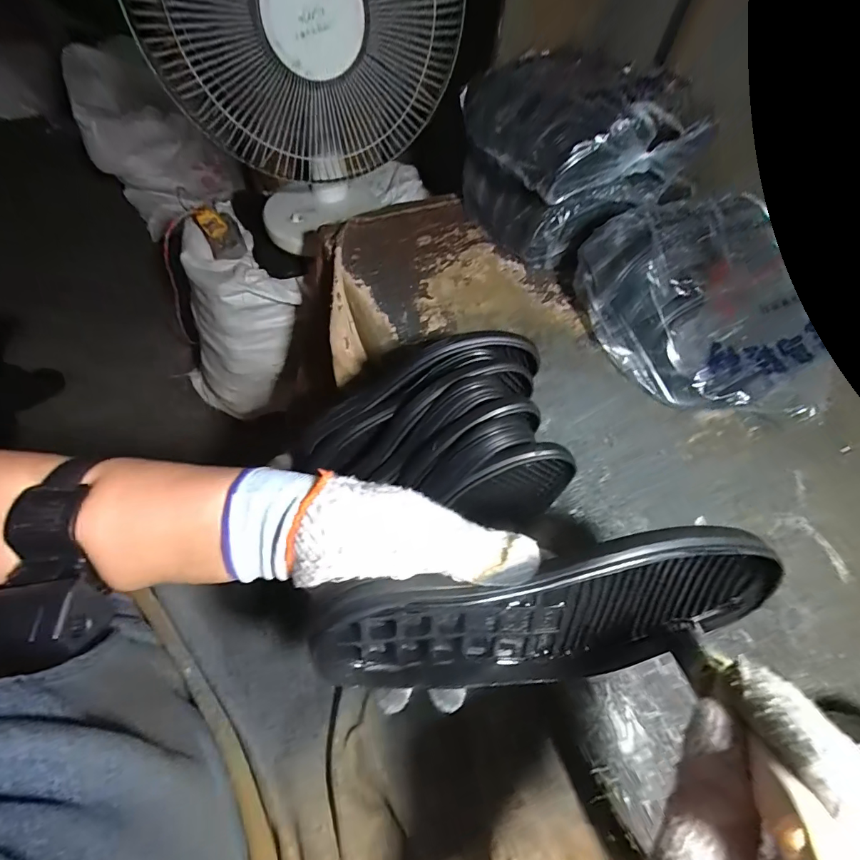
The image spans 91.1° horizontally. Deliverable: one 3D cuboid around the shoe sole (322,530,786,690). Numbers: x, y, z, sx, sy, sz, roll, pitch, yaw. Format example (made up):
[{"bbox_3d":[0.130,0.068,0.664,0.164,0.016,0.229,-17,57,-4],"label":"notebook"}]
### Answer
[{"bbox_3d":[0.070,0.104,0.243,0.263,0.099,0.035,-6,35,-6],"label":"shoe sole"}]

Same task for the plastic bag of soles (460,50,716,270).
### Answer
[{"bbox_3d":[0.200,-0.389,0.602,0.250,0.194,0.242,-23,63,-17],"label":"plastic bag of soles"}]

